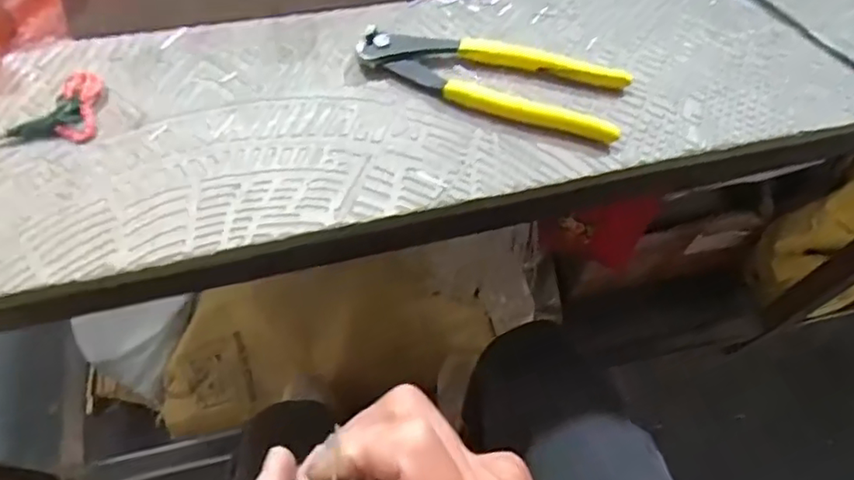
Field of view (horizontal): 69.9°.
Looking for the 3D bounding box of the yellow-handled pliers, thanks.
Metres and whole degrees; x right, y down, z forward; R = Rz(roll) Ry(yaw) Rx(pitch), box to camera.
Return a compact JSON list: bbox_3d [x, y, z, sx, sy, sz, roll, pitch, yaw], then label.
[{"bbox_3d":[0.039,-0.103,0.379,0.164,0.016,0.055,14,64,7],"label":"yellow-handled pliers"}]

